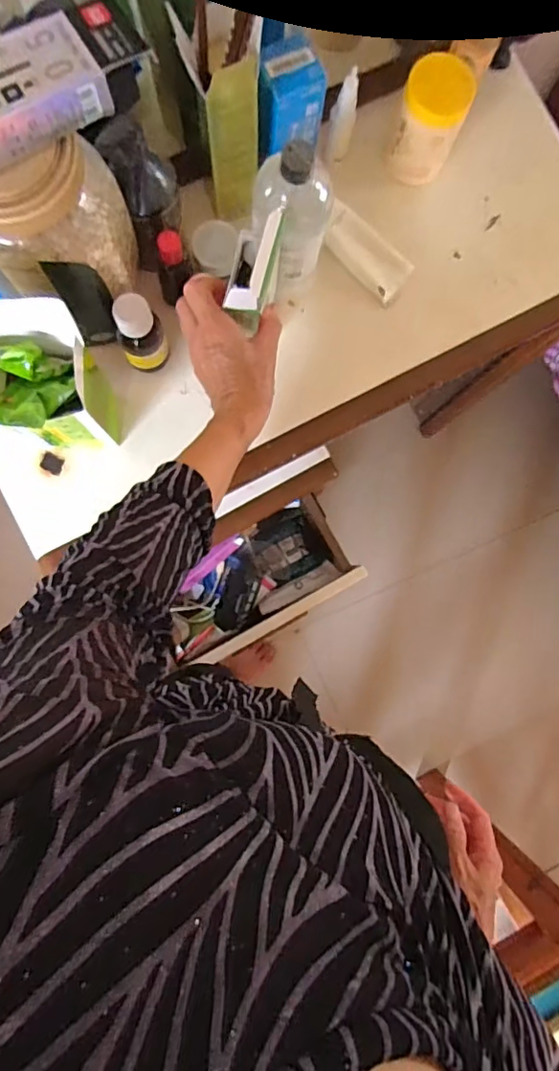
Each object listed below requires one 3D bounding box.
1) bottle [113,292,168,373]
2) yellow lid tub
[{"bbox_3d":[-0.141,-0.205,0.549,0.046,0.091,0.042,0,90,-6],"label":"bottle"},{"bbox_3d":[0.160,-0.445,0.577,0.067,0.097,0.057,27,87,-5],"label":"yellow lid tub"}]

